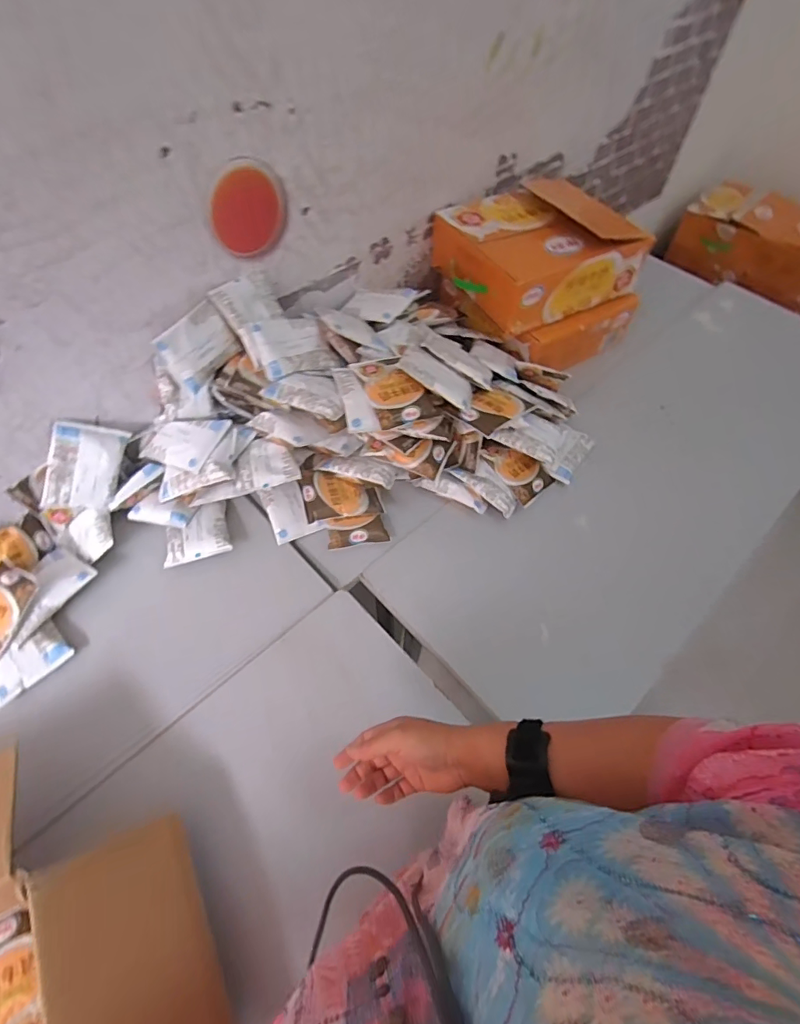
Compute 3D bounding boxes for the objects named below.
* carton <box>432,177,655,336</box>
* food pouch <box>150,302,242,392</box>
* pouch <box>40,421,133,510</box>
[{"bbox_3d":[0.257,-0.503,0.936,0.295,0.115,0.281,-25,62,-17],"label":"carton"},{"bbox_3d":[-0.298,-0.248,0.729,0.028,0.092,0.105,25,67,39],"label":"food pouch"},{"bbox_3d":[-0.467,-0.065,0.718,0.090,0.129,0.022,9,17,-37],"label":"pouch"}]

